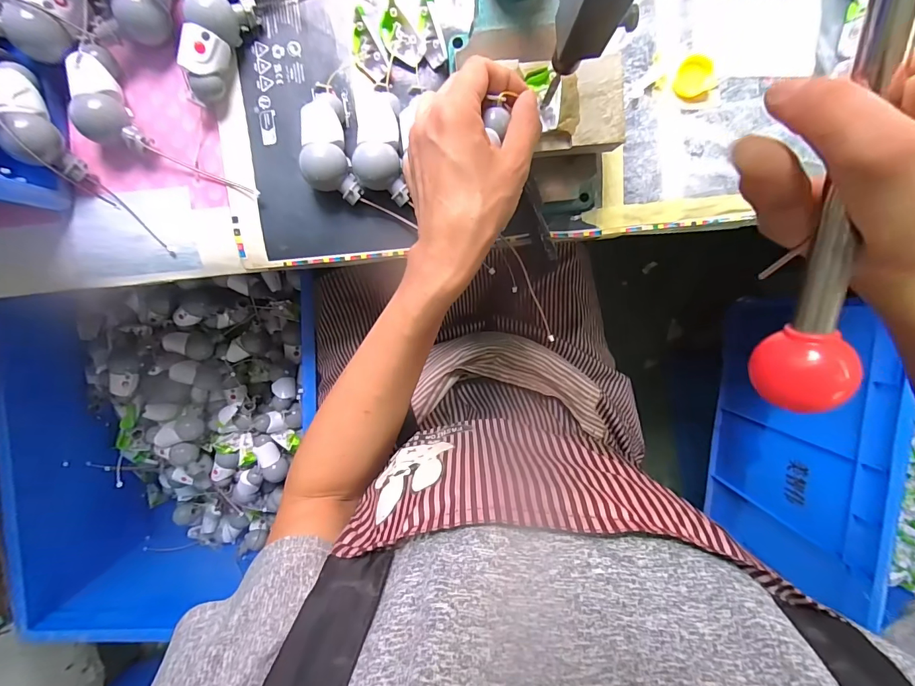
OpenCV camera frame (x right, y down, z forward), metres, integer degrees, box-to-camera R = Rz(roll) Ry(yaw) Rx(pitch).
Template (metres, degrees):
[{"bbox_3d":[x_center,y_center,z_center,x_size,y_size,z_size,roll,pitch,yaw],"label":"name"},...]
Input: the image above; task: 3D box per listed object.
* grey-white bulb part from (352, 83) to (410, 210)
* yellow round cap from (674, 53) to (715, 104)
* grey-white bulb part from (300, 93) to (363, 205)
[{"bbox_3d":[-0.063,-0.158,0.326,0.037,0.029,0.089,-3,96,0],"label":"grey-white bulb part"},{"bbox_3d":[0.190,-0.212,0.329,0.030,0.008,0.032,0,96,0],"label":"yellow round cap"},{"bbox_3d":[-0.104,-0.153,0.329,0.039,0.030,0.082,-13,96,1],"label":"grey-white bulb part"}]

